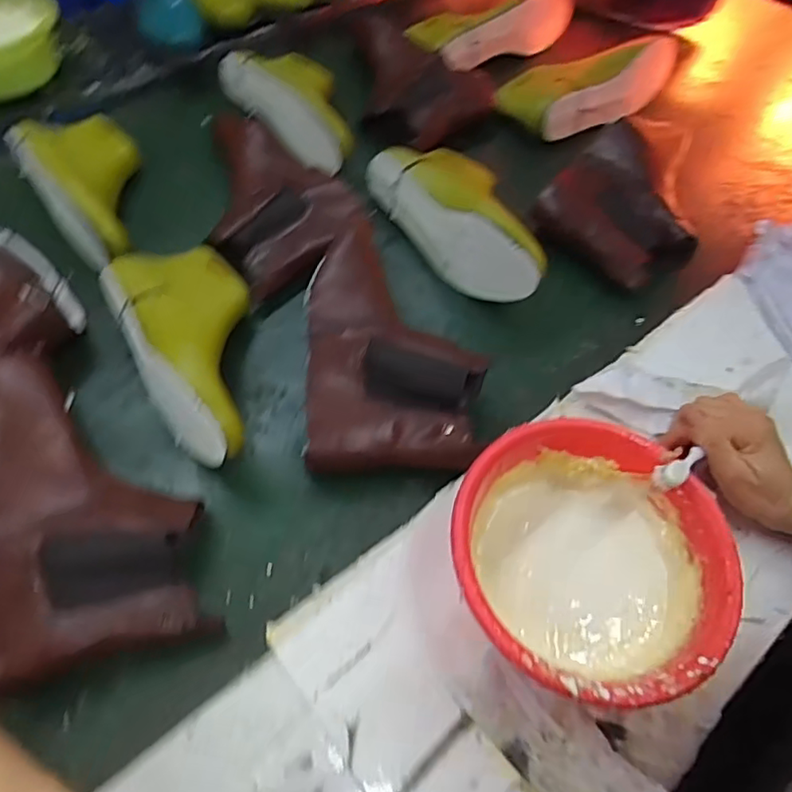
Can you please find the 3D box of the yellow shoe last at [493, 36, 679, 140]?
[{"bbox_3d":[0.275,-0.444,0.823,0.270,0.066,0.109,-18,60,-13],"label":"yellow shoe last"}]

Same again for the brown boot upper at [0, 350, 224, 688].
[{"bbox_3d":[-0.259,0.077,0.484,0.161,0.043,0.272,-14,59,-11],"label":"brown boot upper"}]

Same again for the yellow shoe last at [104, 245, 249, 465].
[{"bbox_3d":[-0.182,-0.050,0.555,0.126,0.080,0.262,-25,62,-17],"label":"yellow shoe last"}]

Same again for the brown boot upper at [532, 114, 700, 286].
[{"bbox_3d":[0.272,-0.226,0.684,0.171,0.039,0.180,36,63,19],"label":"brown boot upper"}]

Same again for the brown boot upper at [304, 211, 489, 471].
[{"bbox_3d":[-0.002,-0.055,0.555,0.152,0.060,0.244,0,57,-2],"label":"brown boot upper"}]

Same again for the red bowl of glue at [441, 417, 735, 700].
[{"bbox_3d":[0.135,0.118,0.423,0.190,0.070,0.190,10,58,4],"label":"red bowl of glue"}]

